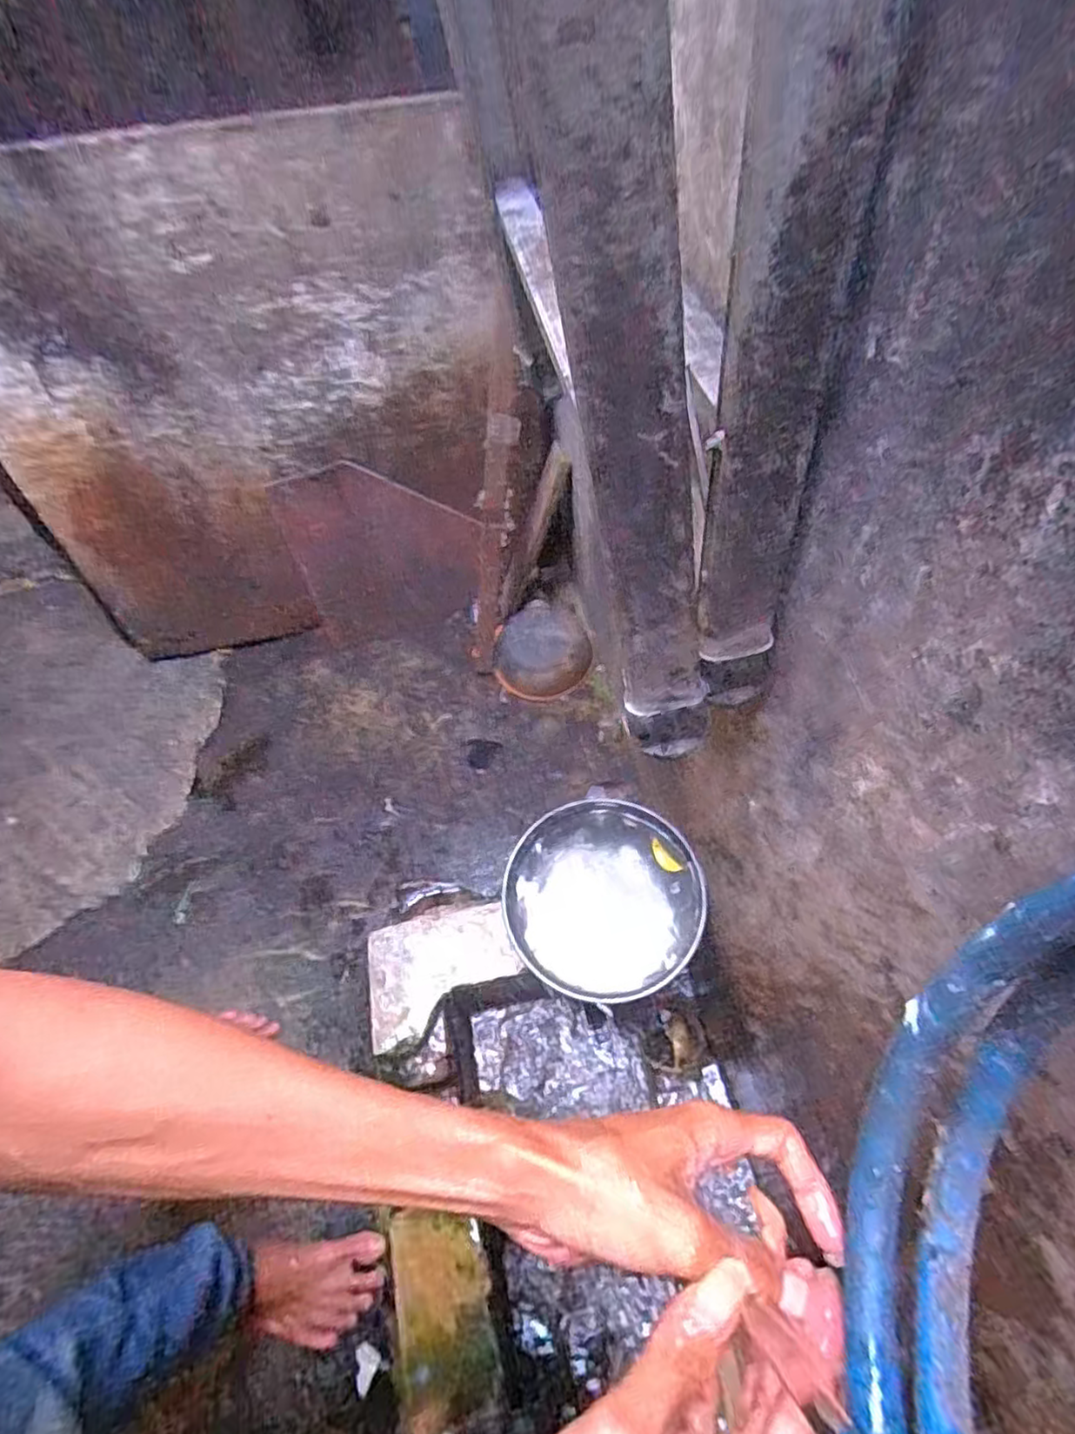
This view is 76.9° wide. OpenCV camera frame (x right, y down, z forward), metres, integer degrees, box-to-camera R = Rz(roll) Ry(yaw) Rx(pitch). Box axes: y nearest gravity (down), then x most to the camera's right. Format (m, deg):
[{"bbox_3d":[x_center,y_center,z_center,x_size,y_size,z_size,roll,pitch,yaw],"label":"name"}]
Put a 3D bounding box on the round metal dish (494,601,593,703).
[{"bbox_3d":[0.007,-0.120,1.256,0.170,0.063,0.182,-2,58,3],"label":"round metal dish"}]

